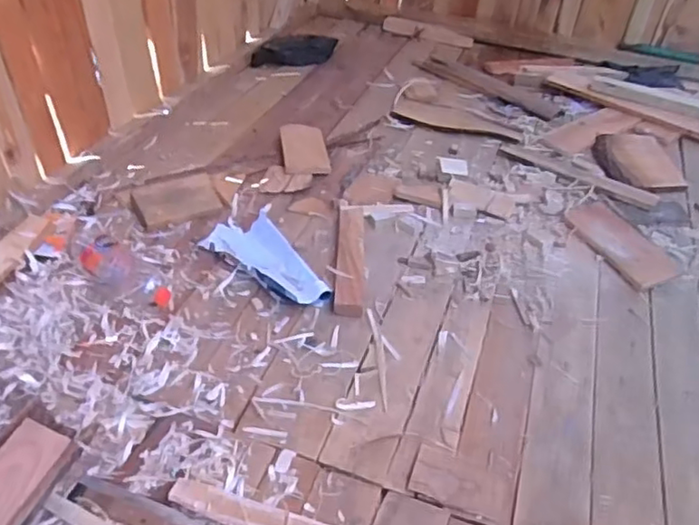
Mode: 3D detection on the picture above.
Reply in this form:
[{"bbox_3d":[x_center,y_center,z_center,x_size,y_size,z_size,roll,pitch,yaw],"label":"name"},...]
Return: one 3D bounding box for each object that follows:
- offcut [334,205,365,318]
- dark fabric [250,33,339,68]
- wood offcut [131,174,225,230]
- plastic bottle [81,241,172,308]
[{"bbox_3d":[0.003,-0.016,1.146,0.048,0.031,0.319,5,38,-2],"label":"offcut"},{"bbox_3d":[-0.155,-0.622,1.865,0.270,0.064,0.076,-12,42,-22],"label":"dark fabric"},{"bbox_3d":[-0.331,-0.115,1.220,0.158,0.042,0.103,-17,44,-27],"label":"wood offcut"},{"bbox_3d":[-0.353,0.019,1.028,0.168,0.054,0.060,30,45,9],"label":"plastic bottle"}]

